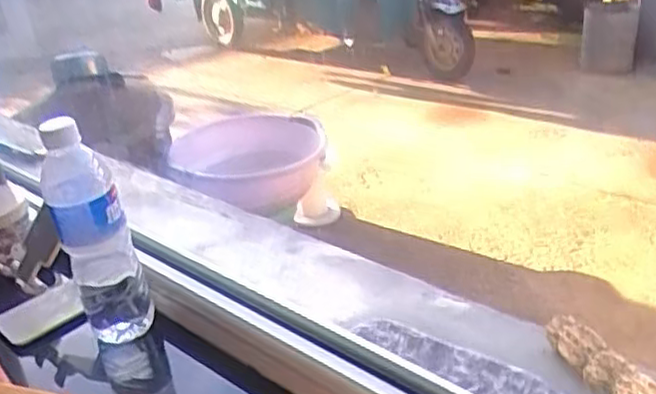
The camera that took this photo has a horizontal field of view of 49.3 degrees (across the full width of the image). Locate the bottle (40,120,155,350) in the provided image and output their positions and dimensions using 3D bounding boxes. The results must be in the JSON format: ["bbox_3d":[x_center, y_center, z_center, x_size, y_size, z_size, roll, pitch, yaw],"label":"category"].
[{"bbox_3d":[-0.220,0.039,0.677,0.061,0.220,0.061,-19,32,-20],"label":"bottle"}]

